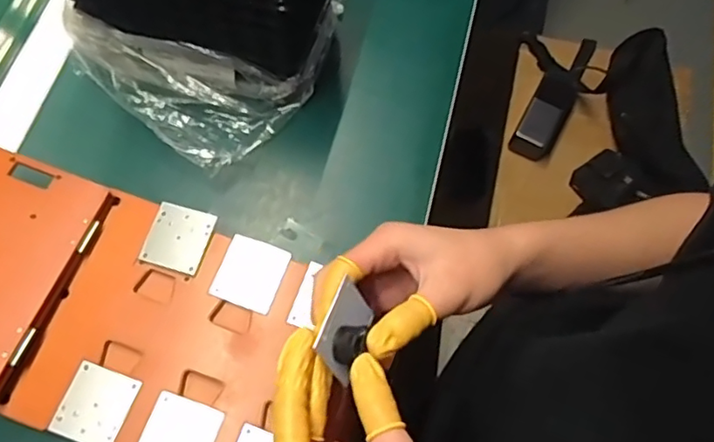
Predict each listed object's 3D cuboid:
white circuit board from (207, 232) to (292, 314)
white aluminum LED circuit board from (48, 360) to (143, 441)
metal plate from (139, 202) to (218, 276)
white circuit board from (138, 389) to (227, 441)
[{"bbox_3d":[-0.079,0.038,0.423,0.047,0.006,0.049,20,69,5],"label":"white circuit board"},{"bbox_3d":[-0.176,0.124,0.386,0.045,0.004,0.048,19,69,5],"label":"white aluminum LED circuit board"},{"bbox_3d":[-0.133,0.013,0.430,0.045,0.006,0.048,16,68,4],"label":"metal plate"},{"bbox_3d":[-0.119,0.144,0.380,0.047,0.004,0.050,20,69,6],"label":"white circuit board"}]

